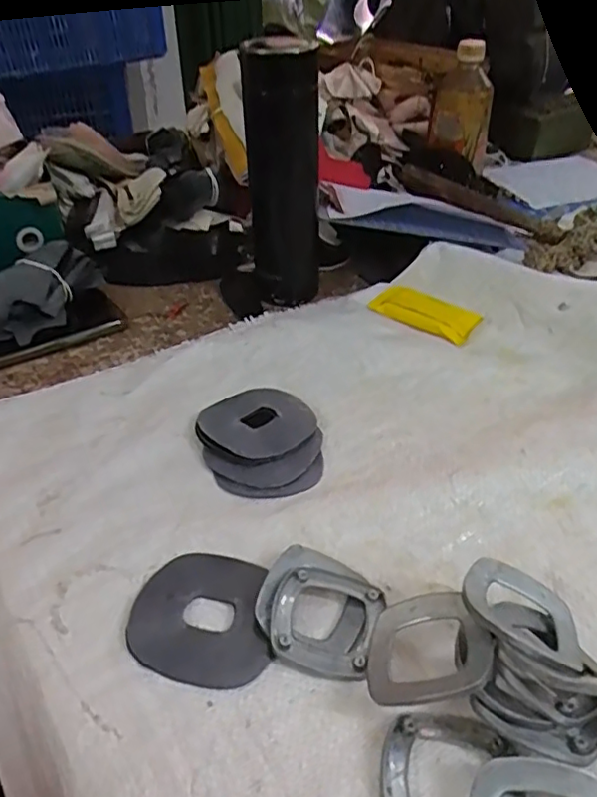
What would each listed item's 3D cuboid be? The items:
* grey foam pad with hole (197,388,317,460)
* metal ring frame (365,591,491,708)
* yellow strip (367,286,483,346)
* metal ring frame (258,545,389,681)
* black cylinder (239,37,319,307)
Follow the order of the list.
[{"bbox_3d":[-0.030,0.016,0.455,0.080,0.011,0.076,-30,47,-32],"label":"grey foam pad with hole"},{"bbox_3d":[0.061,0.122,0.298,0.061,0.010,0.059,-26,26,8],"label":"metal ring frame"},{"bbox_3d":[0.118,-0.082,0.581,0.097,0.009,0.047,24,44,27],"label":"yellow strip"},{"bbox_3d":[0.011,0.114,0.336,0.064,0.014,0.064,14,41,18],"label":"metal ring frame"},{"bbox_3d":[-0.015,-0.207,0.578,0.066,0.216,0.059,2,38,2],"label":"black cylinder"}]

